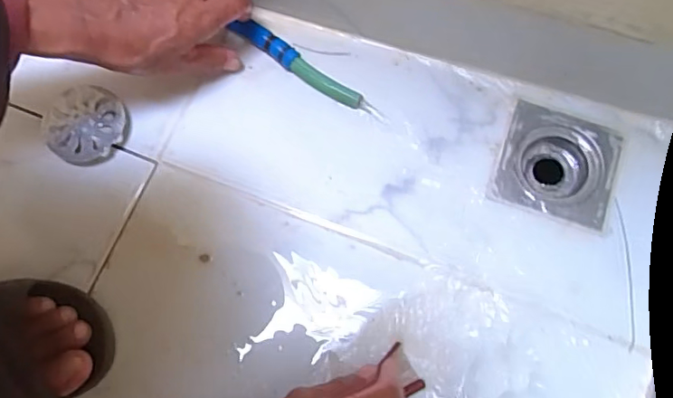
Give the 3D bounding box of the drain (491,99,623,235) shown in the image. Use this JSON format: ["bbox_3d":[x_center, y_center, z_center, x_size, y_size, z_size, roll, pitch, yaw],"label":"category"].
[{"bbox_3d":[0.196,-0.026,0.473,0.098,0.033,0.097,21,75,7],"label":"drain"}]

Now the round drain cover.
[{"bbox_3d":[-0.229,-0.069,0.475,0.075,0.015,0.071,0,73,1],"label":"round drain cover"}]

